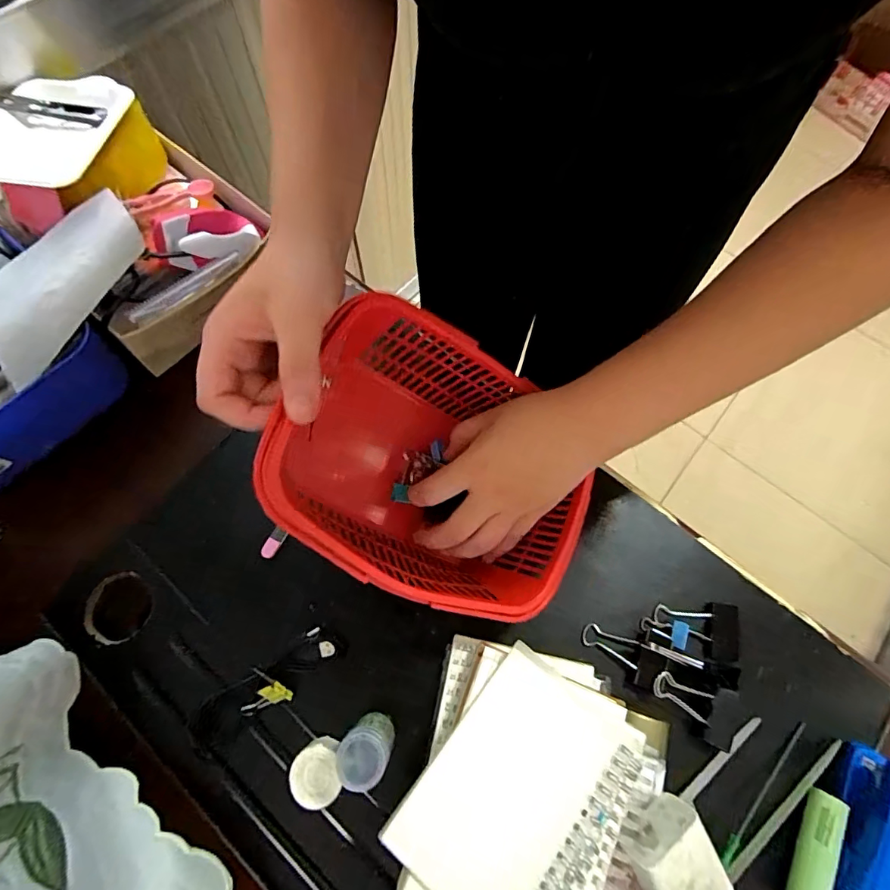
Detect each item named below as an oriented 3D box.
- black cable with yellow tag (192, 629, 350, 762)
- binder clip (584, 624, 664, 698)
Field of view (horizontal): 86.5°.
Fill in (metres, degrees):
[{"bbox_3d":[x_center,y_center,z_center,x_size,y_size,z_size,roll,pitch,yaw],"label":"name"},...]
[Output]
[{"bbox_3d":[-0.131,0.174,0.340,0.113,0.024,0.039,-40,75,-15],"label":"black cable with yellow tag"},{"bbox_3d":[0.133,0.163,0.361,0.055,0.025,0.033,27,71,8],"label":"binder clip"}]

